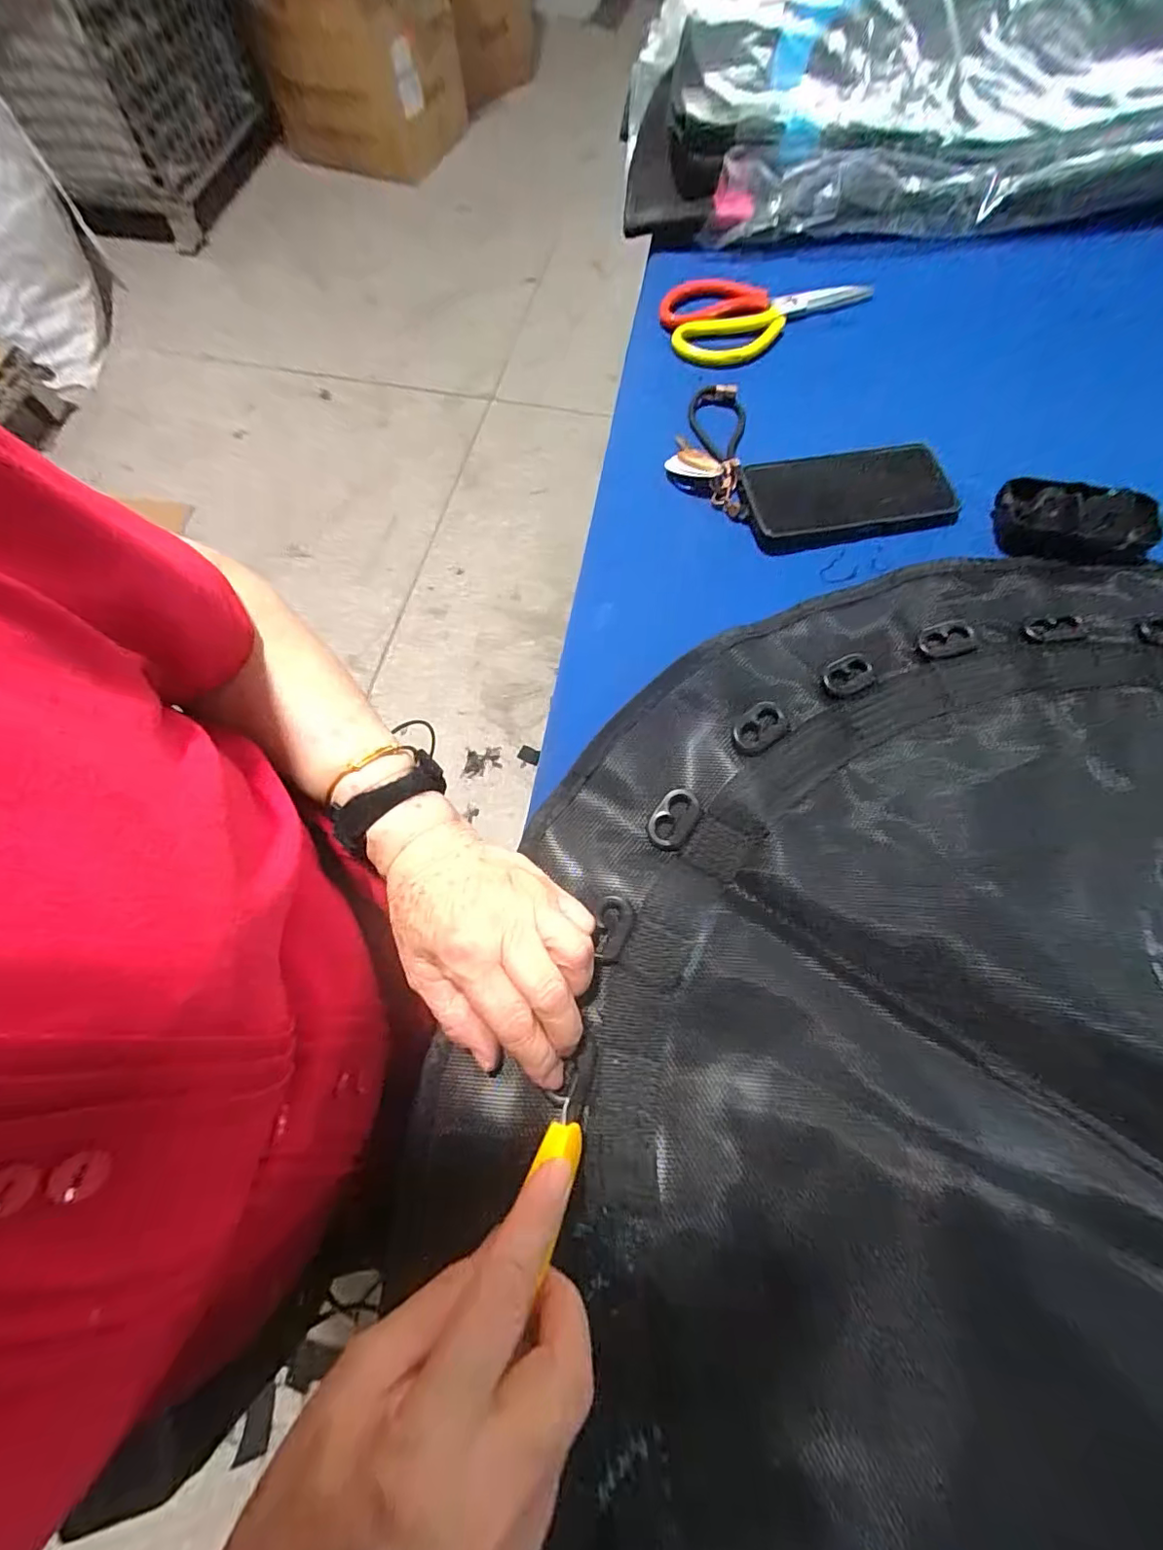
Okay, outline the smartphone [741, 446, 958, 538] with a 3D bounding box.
[{"bbox_3d":[0.214,-0.229,0.436,0.157,0.015,0.067,-8,69,-1],"label":"smartphone"}]

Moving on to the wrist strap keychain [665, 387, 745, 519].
[{"bbox_3d":[0.107,-0.281,0.456,0.060,0.014,0.140,9,70,5],"label":"wrist strap keychain"}]

